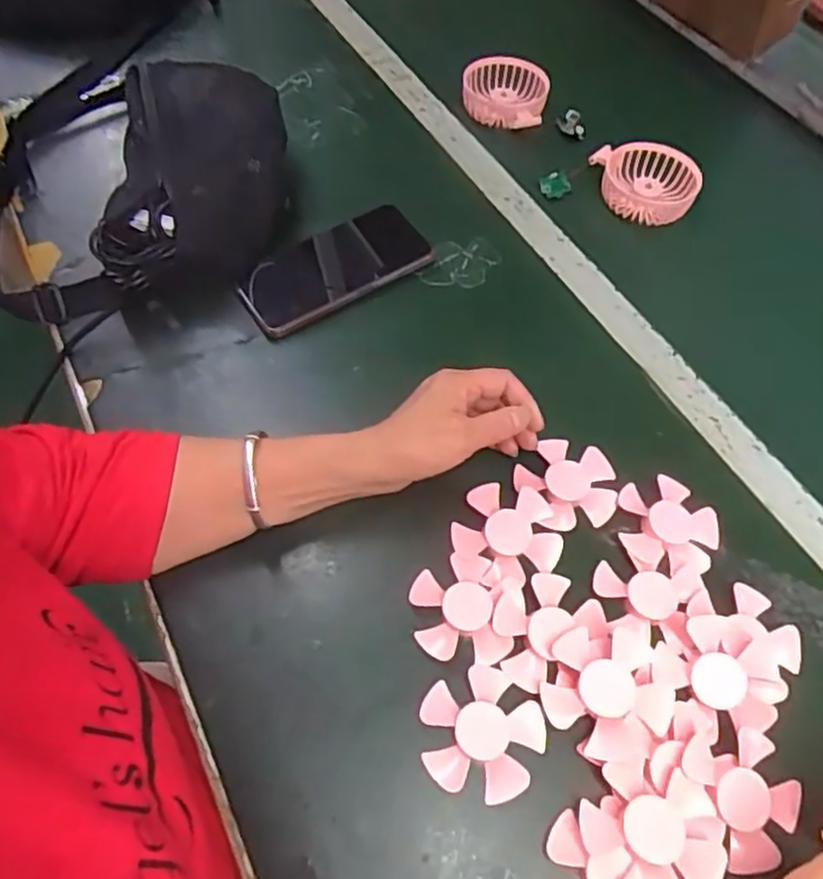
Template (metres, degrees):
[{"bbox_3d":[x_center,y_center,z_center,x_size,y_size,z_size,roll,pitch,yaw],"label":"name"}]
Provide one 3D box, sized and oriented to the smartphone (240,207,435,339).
[{"bbox_3d":[-0.067,-0.146,0.581,0.158,0.011,0.071,-32,73,-12],"label":"smartphone"}]

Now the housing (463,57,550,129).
[{"bbox_3d":[0.101,-0.368,0.725,0.086,0.037,0.084,1,57,-2],"label":"housing"}]

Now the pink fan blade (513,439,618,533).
[{"bbox_3d":[0.110,0.029,0.483,0.067,0.007,0.068,1,57,-2],"label":"pink fan blade"}]

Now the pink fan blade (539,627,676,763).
[{"bbox_3d":[0.115,0.148,0.398,0.073,0.016,0.072,1,57,-2],"label":"pink fan blade"}]

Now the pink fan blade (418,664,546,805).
[{"bbox_3d":[0.039,0.172,0.398,0.070,0.012,0.068,1,57,-2],"label":"pink fan blade"}]

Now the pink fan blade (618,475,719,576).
[{"bbox_3d":[0.175,0.059,0.467,0.070,0.010,0.065,1,57,-2],"label":"pink fan blade"}]

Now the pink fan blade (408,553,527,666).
[{"bbox_3d":[0.036,0.108,0.437,0.072,0.015,0.066,1,57,-2],"label":"pink fan blade"}]

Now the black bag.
[{"bbox_3d":[-0.181,-0.230,0.592,0.139,0.072,0.247,-1,58,-3],"label":"black bag"}]

